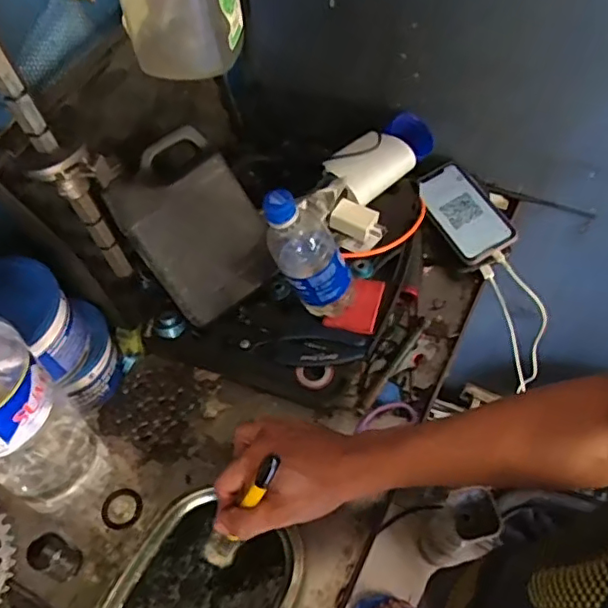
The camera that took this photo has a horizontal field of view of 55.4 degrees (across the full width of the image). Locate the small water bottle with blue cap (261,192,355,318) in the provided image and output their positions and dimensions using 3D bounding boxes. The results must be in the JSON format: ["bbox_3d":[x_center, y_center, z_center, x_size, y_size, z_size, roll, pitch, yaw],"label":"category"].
[{"bbox_3d":[0.004,-0.053,0.598,0.055,0.169,0.059,1,51,34],"label":"small water bottle with blue cap"}]

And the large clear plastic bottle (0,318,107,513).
[{"bbox_3d":[-0.244,0.093,0.487,0.091,0.307,0.093,36,63,22],"label":"large clear plastic bottle"}]

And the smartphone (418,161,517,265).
[{"bbox_3d":[0.213,-0.124,0.770,0.079,0.017,0.158,-31,60,-2],"label":"smartphone"}]

